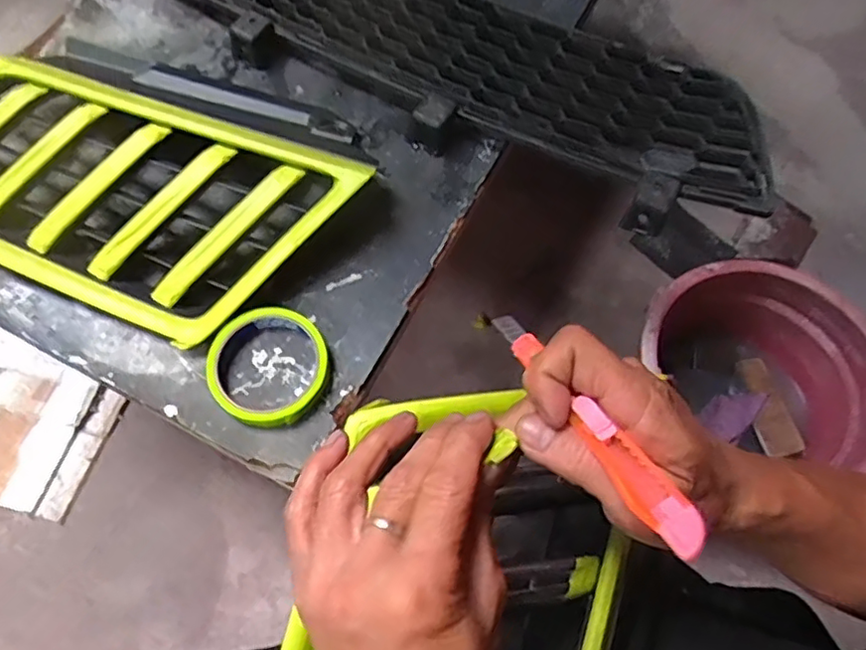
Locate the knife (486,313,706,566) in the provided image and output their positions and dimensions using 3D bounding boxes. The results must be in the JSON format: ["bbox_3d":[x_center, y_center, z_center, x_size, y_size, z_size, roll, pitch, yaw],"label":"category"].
[{"bbox_3d":[0.062,0.036,0.257,0.015,0.009,0.142,-20,40,-13],"label":"knife"}]

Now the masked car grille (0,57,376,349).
[{"bbox_3d":[-0.265,-0.127,0.534,0.388,0.069,0.218,21,65,10],"label":"masked car grille"}]

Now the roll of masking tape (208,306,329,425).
[{"bbox_3d":[-0.132,0.031,0.488,0.091,0.027,0.091,0,63,-1],"label":"roll of masking tape"}]

